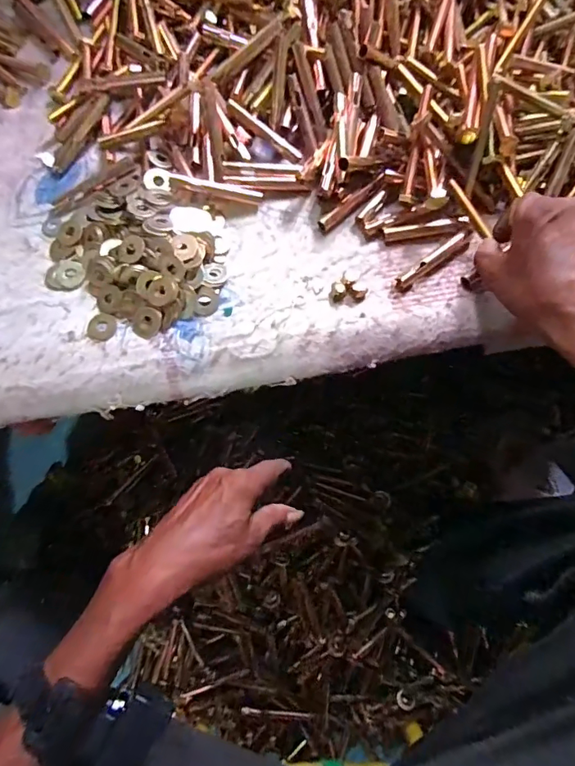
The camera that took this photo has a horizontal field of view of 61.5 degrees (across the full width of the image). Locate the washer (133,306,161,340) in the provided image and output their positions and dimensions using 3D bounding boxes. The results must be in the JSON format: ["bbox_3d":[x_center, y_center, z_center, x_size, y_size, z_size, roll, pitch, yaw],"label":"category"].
[{"bbox_3d":[-0.119,-0.051,0.409,0.024,0.004,0.026,0,92,9],"label":"washer"}]

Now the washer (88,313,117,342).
[{"bbox_3d":[-0.158,-0.048,0.412,0.024,0.004,0.026,0,73,1],"label":"washer"}]

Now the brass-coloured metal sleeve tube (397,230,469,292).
[{"bbox_3d":[0.129,-0.108,0.425,0.081,0.010,0.013,-34,76,-9],"label":"brass-coloured metal sleeve tube"}]

